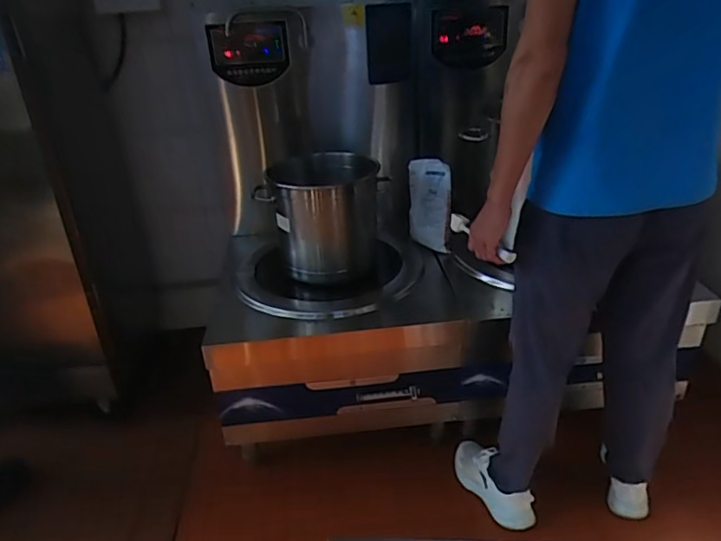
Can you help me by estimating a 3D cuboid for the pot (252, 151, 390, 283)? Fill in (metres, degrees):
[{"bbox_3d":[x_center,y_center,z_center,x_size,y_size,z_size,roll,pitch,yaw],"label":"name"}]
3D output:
[{"bbox_3d":[-0.088,-0.142,1.521,0.288,0.293,0.313,-2,27,1],"label":"pot"}]

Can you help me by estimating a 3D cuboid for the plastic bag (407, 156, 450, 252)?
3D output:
[{"bbox_3d":[0.196,-0.194,1.610,0.033,0.258,0.153,-12,19,-43],"label":"plastic bag"}]

